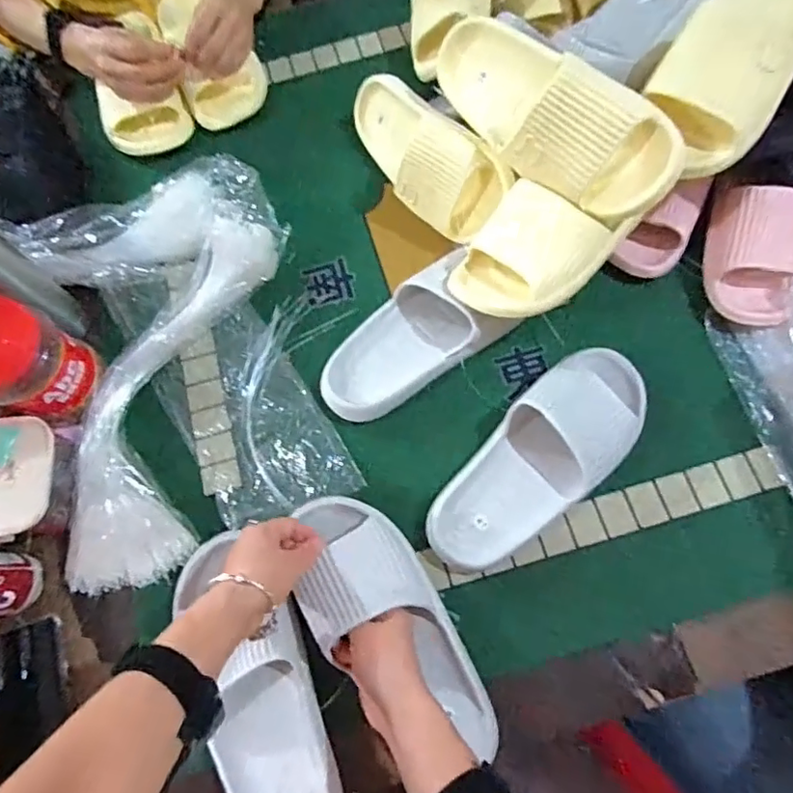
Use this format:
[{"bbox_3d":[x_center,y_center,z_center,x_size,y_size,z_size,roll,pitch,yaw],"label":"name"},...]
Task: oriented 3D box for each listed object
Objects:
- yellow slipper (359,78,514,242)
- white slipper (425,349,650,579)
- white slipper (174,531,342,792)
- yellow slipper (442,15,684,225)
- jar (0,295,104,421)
[{"bbox_3d":[0.016,-0.270,0.620,0.055,0.100,0.240,-14,56,-42],"label":"yellow slipper"},{"bbox_3d":[0.140,0.057,0.533,0.263,0.052,0.105,-43,75,-12],"label":"white slipper"},{"bbox_3d":[-0.120,0.241,0.474,0.102,0.055,0.259,-21,73,-5],"label":"white slipper"},{"bbox_3d":[0.134,-0.262,0.523,0.266,0.105,0.075,46,41,16],"label":"yellow slipper"},{"bbox_3d":[-0.354,-0.033,0.534,0.086,0.115,0.093,26,74,10],"label":"jar"}]

